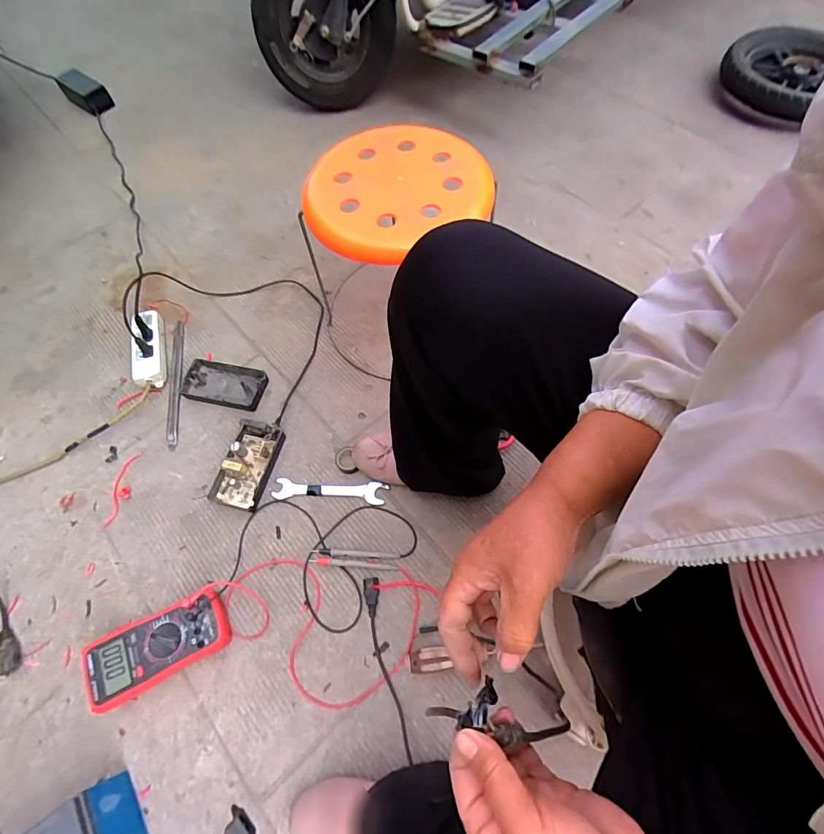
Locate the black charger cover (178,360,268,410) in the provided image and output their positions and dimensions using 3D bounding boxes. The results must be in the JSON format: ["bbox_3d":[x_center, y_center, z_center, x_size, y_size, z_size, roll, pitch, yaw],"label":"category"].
[{"bbox_3d":[-0.358,-0.059,0.825,0.154,0.029,0.082,12,66,9],"label":"black charger cover"}]

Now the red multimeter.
[{"bbox_3d":[-0.363,0.331,0.625,0.190,0.051,0.093,-26,66,-9],"label":"red multimeter"}]

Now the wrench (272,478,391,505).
[{"bbox_3d":[-0.140,0.125,0.733,0.191,0.008,0.036,2,65,4],"label":"wrench"}]

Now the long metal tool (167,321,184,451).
[{"bbox_3d":[-0.463,-0.072,0.846,0.022,0.016,0.282,-13,65,-3],"label":"long metal tool"}]

